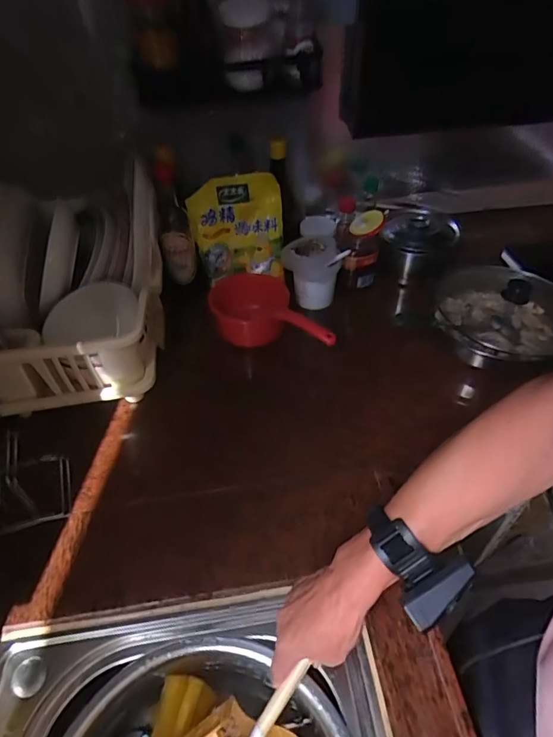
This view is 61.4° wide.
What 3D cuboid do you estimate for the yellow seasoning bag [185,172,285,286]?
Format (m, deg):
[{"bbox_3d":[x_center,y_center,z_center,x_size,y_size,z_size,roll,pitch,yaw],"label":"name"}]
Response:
[{"bbox_3d":[-0.077,-0.276,0.919,0.173,0.192,0.031,-6,25,-6],"label":"yellow seasoning bag"}]

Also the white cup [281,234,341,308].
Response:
[{"bbox_3d":[0.064,-0.185,0.891,0.099,0.108,0.089,-4,46,-2],"label":"white cup"}]

